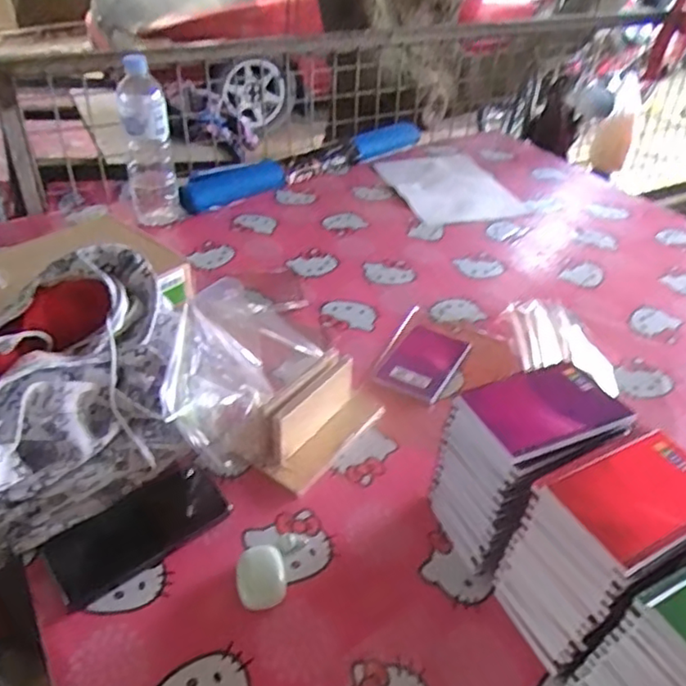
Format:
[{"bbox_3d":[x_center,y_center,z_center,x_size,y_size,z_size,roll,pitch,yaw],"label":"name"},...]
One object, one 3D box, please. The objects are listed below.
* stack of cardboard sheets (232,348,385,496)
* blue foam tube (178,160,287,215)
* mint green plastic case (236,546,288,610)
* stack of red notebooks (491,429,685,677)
[{"bbox_3d":[-0.033,0.073,0.689,0.095,0.077,0.167,26,44,27],"label":"stack of cardboard sheets"},{"bbox_3d":[-0.211,-0.293,1.167,0.215,0.051,0.064,-28,48,-33],"label":"blue foam tube"},{"bbox_3d":[-0.073,0.210,0.553,0.043,0.017,0.052,-4,39,-8],"label":"mint green plastic case"},{"bbox_3d":[0.220,0.175,0.516,0.137,0.156,0.090,-18,43,-23],"label":"stack of red notebooks"}]

